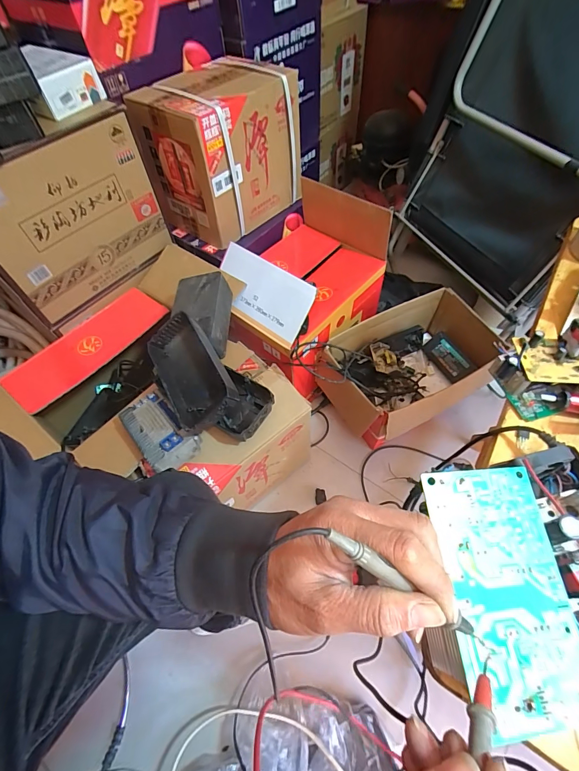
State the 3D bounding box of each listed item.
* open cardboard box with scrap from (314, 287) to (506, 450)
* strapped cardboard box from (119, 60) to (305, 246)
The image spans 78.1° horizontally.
[{"bbox_3d":[0.314,-0.046,0.935,0.472,0.188,0.276,-25,59,-12],"label":"open cardboard box with scrap"},{"bbox_3d":[-0.152,-0.571,0.887,0.227,0.296,0.327,30,64,21],"label":"strapped cardboard box"}]

